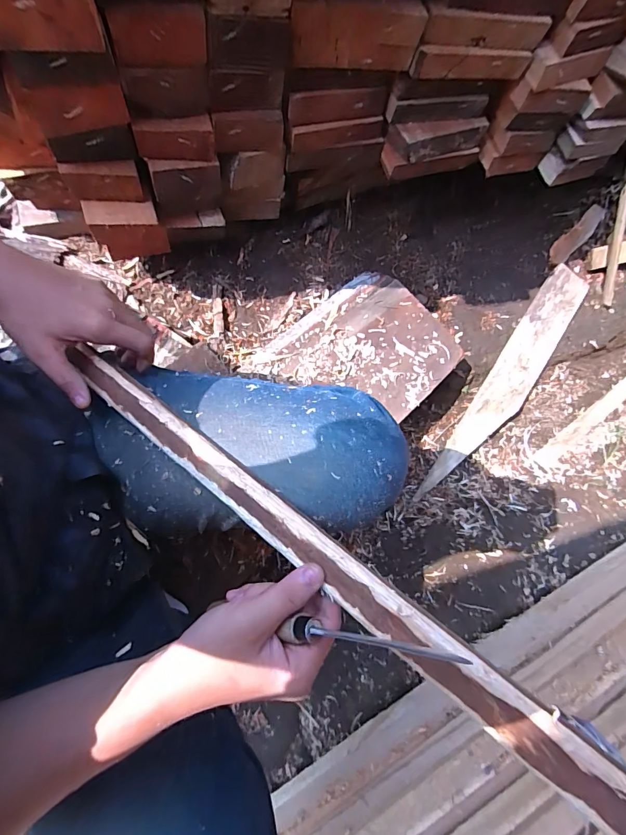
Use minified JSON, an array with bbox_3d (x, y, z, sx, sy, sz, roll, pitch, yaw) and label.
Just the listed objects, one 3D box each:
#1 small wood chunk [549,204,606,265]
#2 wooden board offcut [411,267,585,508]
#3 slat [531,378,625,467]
[{"bbox_3d":[0.756,-0.523,1.136,0.057,0.025,0.268,44,80,8],"label":"small wood chunk"},{"bbox_3d":[0.511,-0.083,1.038,0.116,0.023,0.706,32,86,-1],"label":"wooden board offcut"},{"bbox_3d":[0.798,-0.010,1.122,0.498,0.010,0.045,-33,66,-14],"label":"slat"}]

